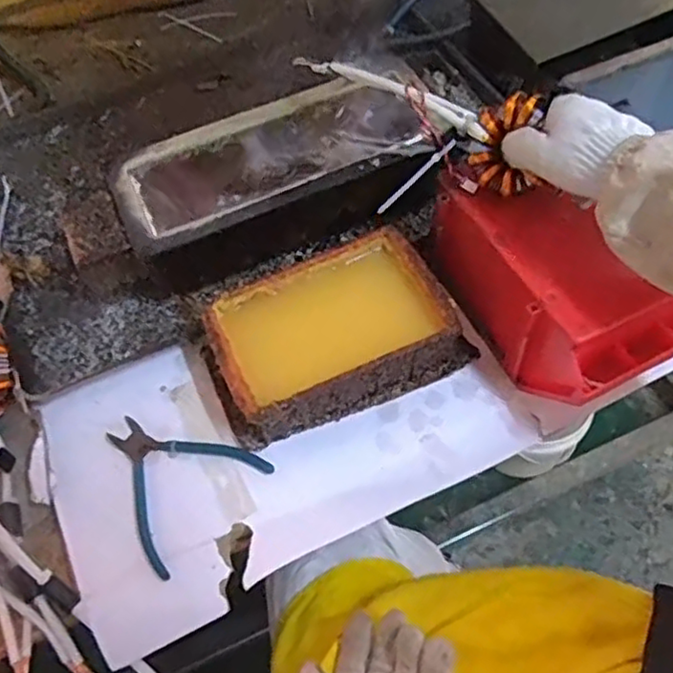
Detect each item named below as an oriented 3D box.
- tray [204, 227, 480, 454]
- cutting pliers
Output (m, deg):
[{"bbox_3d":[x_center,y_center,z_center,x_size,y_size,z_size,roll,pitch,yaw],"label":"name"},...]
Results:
[{"bbox_3d":[-0.006,-0.002,0.615,0.221,0.067,0.138,-23,60,-9],"label":"tray"},{"bbox_3d":[-0.145,0.117,0.592,0.136,0.010,0.122,39,69,24],"label":"cutting pliers"}]

